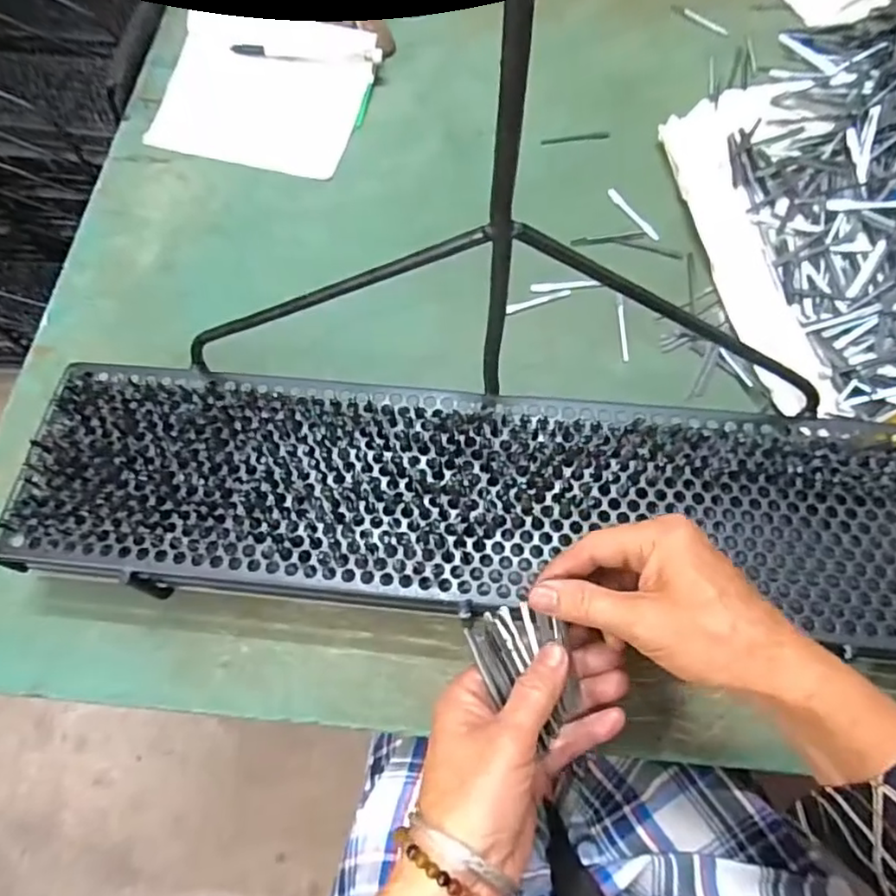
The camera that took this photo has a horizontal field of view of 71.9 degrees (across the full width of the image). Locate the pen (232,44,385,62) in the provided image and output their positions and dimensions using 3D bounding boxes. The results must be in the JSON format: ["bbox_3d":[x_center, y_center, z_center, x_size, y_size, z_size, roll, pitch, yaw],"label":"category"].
[{"bbox_3d":[-0.140,-0.390,0.614,0.148,0.014,0.013,5,68,5],"label":"pen"}]

